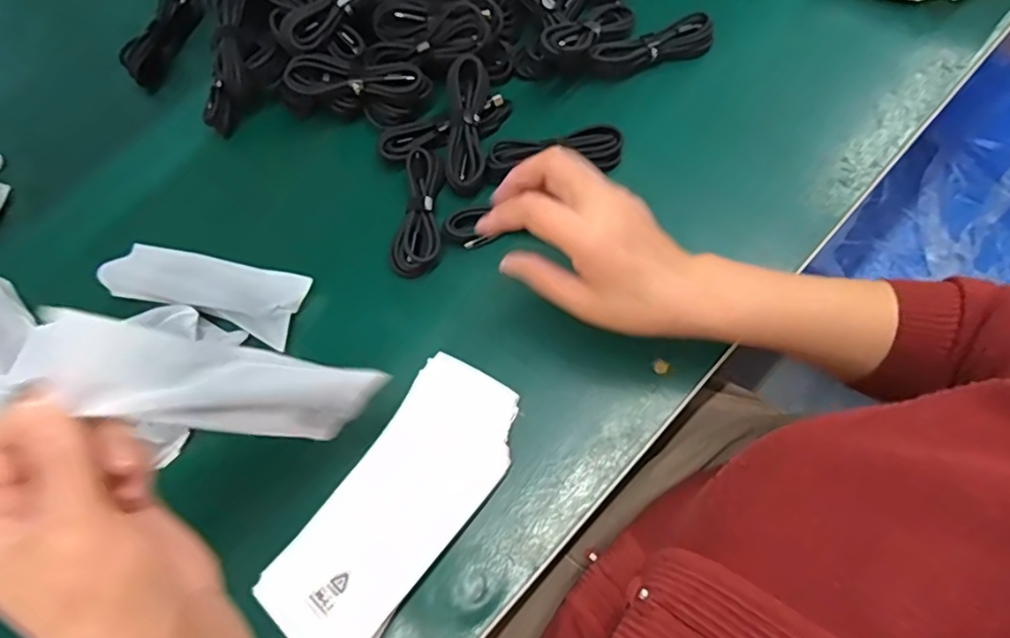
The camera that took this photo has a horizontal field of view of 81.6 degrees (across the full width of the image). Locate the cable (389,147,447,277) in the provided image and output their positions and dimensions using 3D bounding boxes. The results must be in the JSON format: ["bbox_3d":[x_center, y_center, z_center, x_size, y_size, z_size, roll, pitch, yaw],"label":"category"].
[{"bbox_3d":[-0.068,-0.087,0.471,0.036,0.015,0.106,4,72,3],"label":"cable"}]

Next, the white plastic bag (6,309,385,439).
[{"bbox_3d":[-0.139,0.031,0.291,0.031,0.162,0.046,-16,67,38],"label":"white plastic bag"}]

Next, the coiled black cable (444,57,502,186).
[{"bbox_3d":[-0.027,-0.159,0.481,0.041,0.023,0.104,3,87,2],"label":"coiled black cable"}]

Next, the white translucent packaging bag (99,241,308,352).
[{"bbox_3d":[-0.234,-0.024,0.452,0.156,0.017,0.053,14,73,6],"label":"white translucent packaging bag"}]

